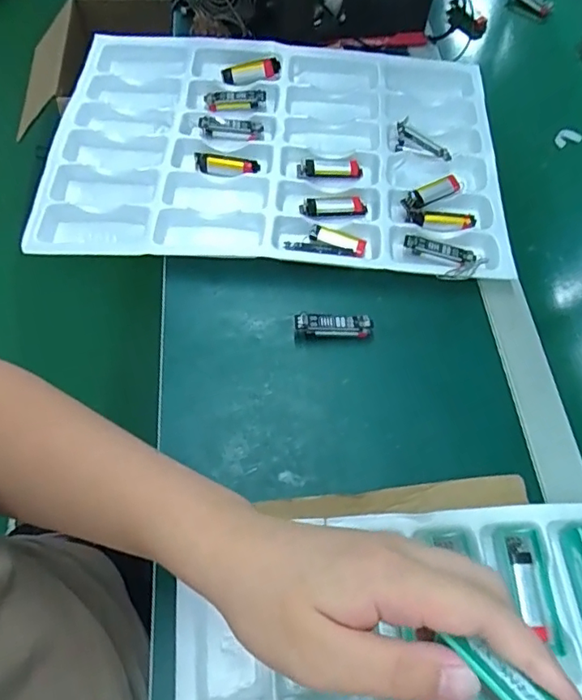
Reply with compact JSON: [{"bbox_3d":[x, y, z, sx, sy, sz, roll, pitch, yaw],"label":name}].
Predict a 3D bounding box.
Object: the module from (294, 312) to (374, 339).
[{"bbox_3d":[0.038,-0.021,0.478,0.067,0.019,0.018,1,61,-2],"label":"module"}]

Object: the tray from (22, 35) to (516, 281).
[{"bbox_3d":[-0.012,-0.220,0.575,0.447,0.025,0.317,4,60,-2],"label":"tray"}]

